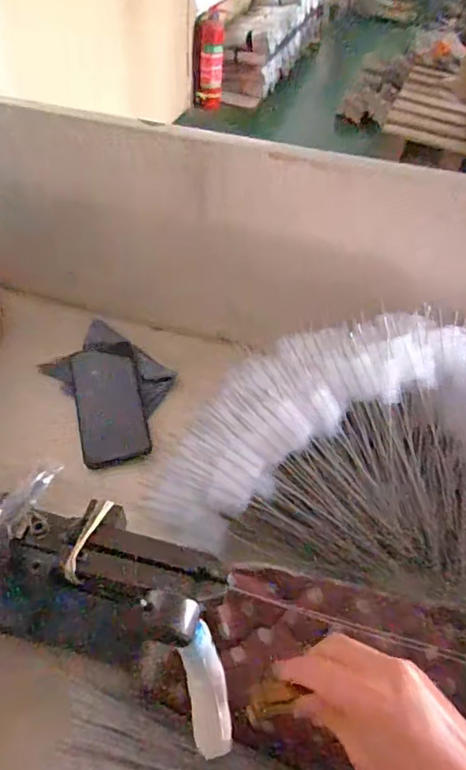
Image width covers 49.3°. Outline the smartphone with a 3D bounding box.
[{"bbox_3d":[-0.147,0.021,0.603,0.077,0.005,0.154,-13,61,-6],"label":"smartphone"}]

